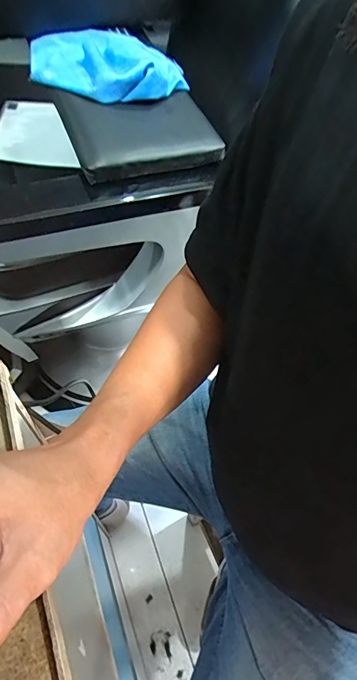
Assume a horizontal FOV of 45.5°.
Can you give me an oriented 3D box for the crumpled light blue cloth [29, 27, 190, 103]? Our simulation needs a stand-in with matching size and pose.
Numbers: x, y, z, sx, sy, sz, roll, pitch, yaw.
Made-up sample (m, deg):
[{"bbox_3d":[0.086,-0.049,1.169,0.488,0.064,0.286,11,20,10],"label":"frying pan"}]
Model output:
[{"bbox_3d":[-0.115,-0.466,0.704,0.233,0.053,0.186,33,61,16],"label":"crumpled light blue cloth"}]

